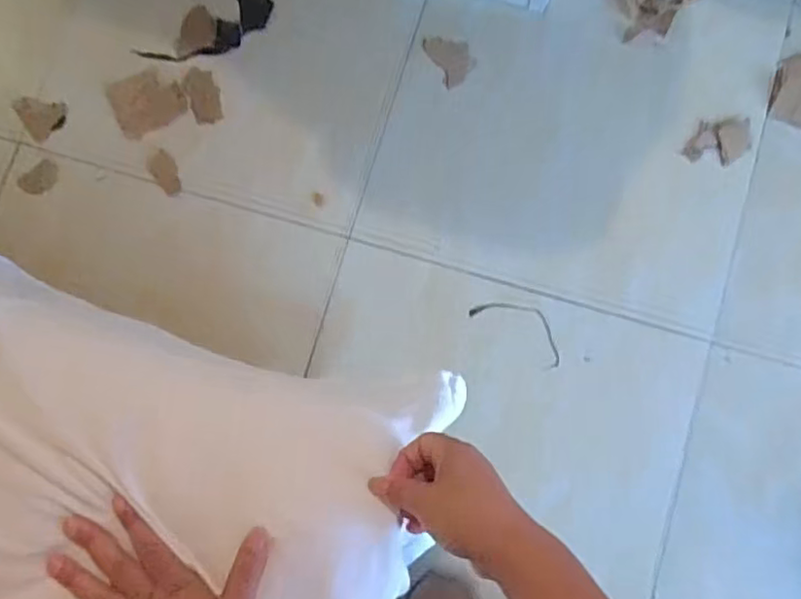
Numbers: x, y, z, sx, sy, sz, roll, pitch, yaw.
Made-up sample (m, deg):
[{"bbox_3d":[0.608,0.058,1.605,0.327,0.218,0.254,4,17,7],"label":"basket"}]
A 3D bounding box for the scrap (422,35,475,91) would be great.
[{"bbox_3d":[0.080,-0.384,0.997,0.058,0.006,0.089,-28,84,1],"label":"scrap"}]

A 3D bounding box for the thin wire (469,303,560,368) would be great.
[{"bbox_3d":[0.184,0.037,0.953,0.153,0.009,0.060,32,88,5],"label":"thin wire"}]

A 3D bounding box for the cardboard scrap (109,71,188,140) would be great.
[{"bbox_3d":[-0.404,-0.316,1.006,0.109,0.009,0.088,-29,84,1],"label":"cardboard scrap"}]

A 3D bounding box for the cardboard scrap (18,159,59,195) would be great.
[{"bbox_3d":[-0.560,-0.188,0.983,0.045,0.004,0.061,43,76,4],"label":"cardboard scrap"}]

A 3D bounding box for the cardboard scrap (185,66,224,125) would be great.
[{"bbox_3d":[-0.313,-0.325,1.006,0.048,0.004,0.090,-14,88,-3],"label":"cardboard scrap"}]

